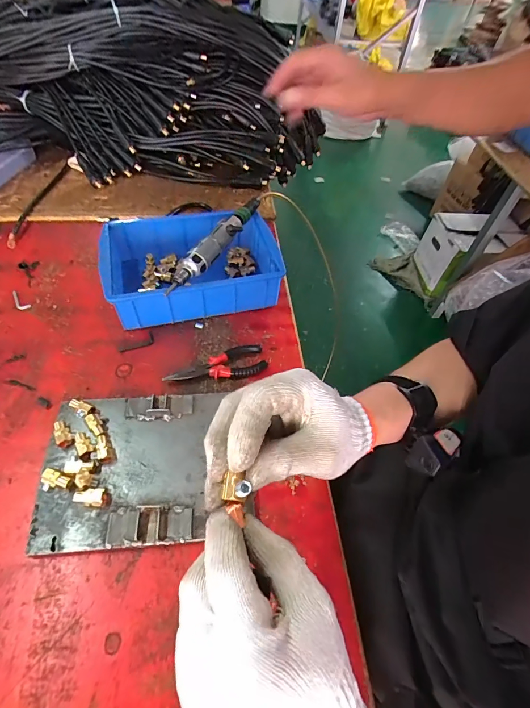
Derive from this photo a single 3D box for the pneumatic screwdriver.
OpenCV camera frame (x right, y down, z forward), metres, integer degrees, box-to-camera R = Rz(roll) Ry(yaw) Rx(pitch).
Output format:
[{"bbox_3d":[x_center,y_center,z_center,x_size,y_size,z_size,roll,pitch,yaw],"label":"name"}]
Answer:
[{"bbox_3d":[-0.077,-0.199,0.606,0.040,0.033,0.284,26,55,14],"label":"pneumatic screwdriver"}]

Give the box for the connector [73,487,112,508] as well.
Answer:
[{"bbox_3d":[-0.202,0.168,0.412,0.039,0.016,0.019,6,52,-1],"label":"connector"}]

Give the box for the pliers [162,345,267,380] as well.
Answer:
[{"bbox_3d":[-0.076,0.019,0.552,0.154,0.020,0.053,-9,54,-12],"label":"pliers"}]

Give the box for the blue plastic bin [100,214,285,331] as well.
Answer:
[{"bbox_3d":[-0.125,-0.156,0.640,0.290,0.088,0.199,-10,54,-13],"label":"blue plastic bin"}]

